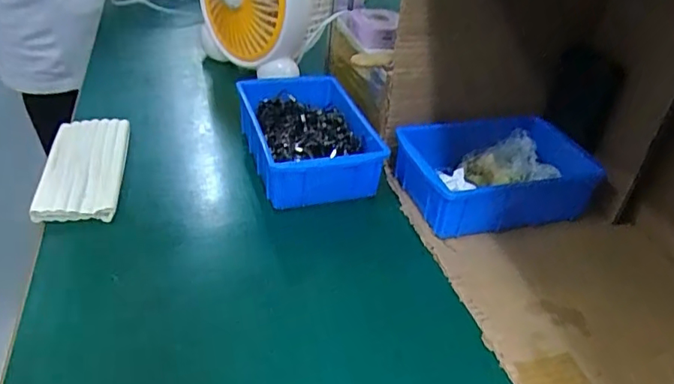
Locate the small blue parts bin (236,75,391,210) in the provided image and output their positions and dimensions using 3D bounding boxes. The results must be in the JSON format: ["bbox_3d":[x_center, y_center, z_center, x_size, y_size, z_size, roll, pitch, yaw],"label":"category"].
[{"bbox_3d":[-0.035,-0.065,0.640,0.141,0.067,0.208,-7,39,-19],"label":"small blue parts bin"}]

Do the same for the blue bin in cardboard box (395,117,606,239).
[{"bbox_3d":[0.178,-0.022,0.607,0.205,0.062,0.144,-5,38,-16],"label":"blue bin in cardboard box"}]

